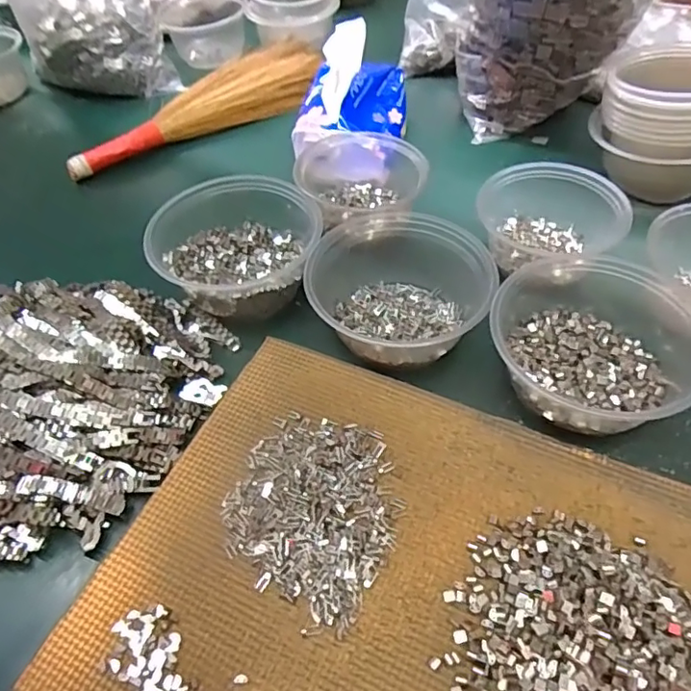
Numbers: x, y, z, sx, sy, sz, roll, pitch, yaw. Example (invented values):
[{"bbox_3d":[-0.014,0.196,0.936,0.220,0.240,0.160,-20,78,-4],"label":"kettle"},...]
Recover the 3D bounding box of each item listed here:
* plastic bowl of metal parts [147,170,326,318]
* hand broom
[{"bbox_3d":[-0.083,-0.084,0.463,0.127,0.067,0.116,-2,52,2],"label":"plastic bowl of metal parts"},{"bbox_3d":[-0.155,-0.258,0.633,0.307,0.050,0.072,-38,59,-23],"label":"hand broom"}]

